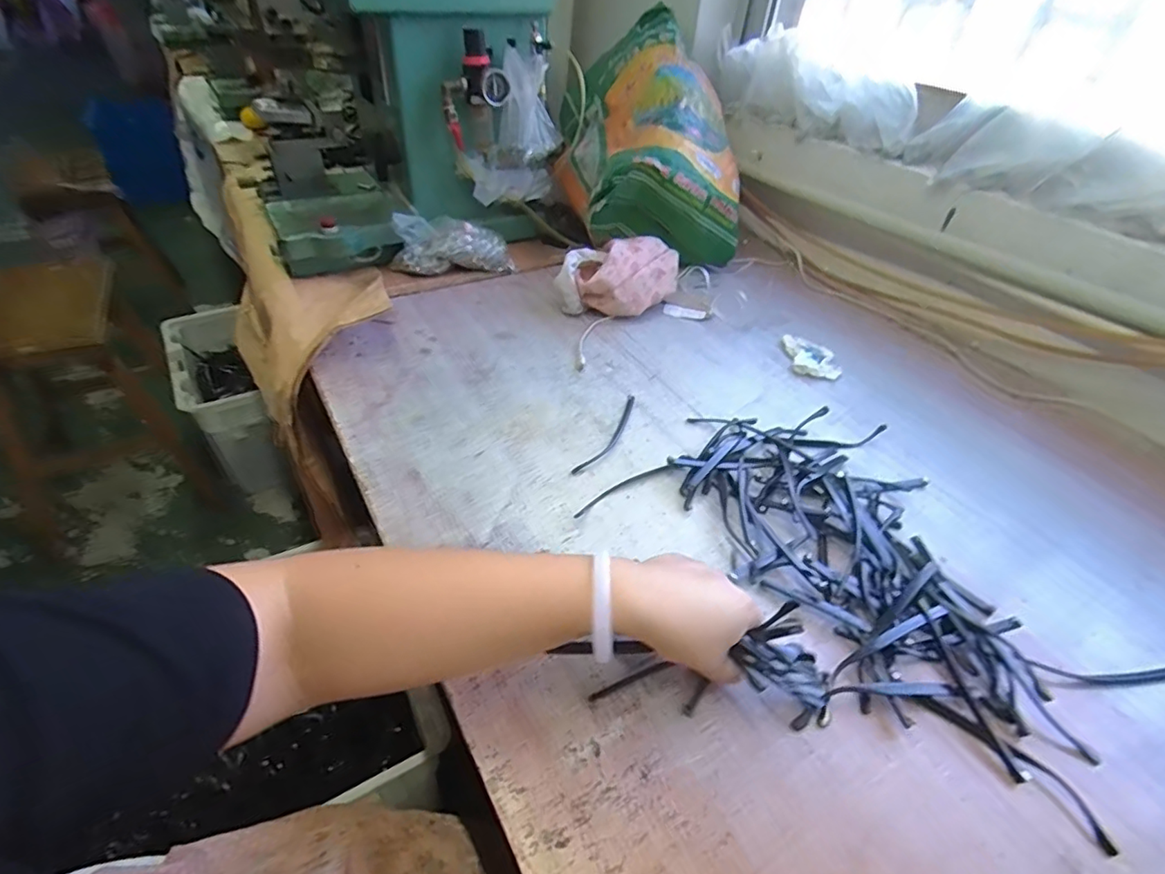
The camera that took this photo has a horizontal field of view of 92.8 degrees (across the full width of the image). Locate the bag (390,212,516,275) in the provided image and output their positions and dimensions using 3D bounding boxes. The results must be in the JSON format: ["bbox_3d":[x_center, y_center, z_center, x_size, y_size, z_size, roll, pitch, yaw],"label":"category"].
[{"bbox_3d":[-0.199,-0.291,0.840,0.177,0.083,0.056,-7,42,-12],"label":"bag"}]

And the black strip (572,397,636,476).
[{"bbox_3d":[0.031,-0.004,0.591,0.020,0.004,0.143,21,44,19],"label":"black strip"}]

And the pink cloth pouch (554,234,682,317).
[{"bbox_3d":[0.049,-0.231,0.782,0.188,0.085,0.118,-11,43,-17],"label":"pink cloth pouch"}]

